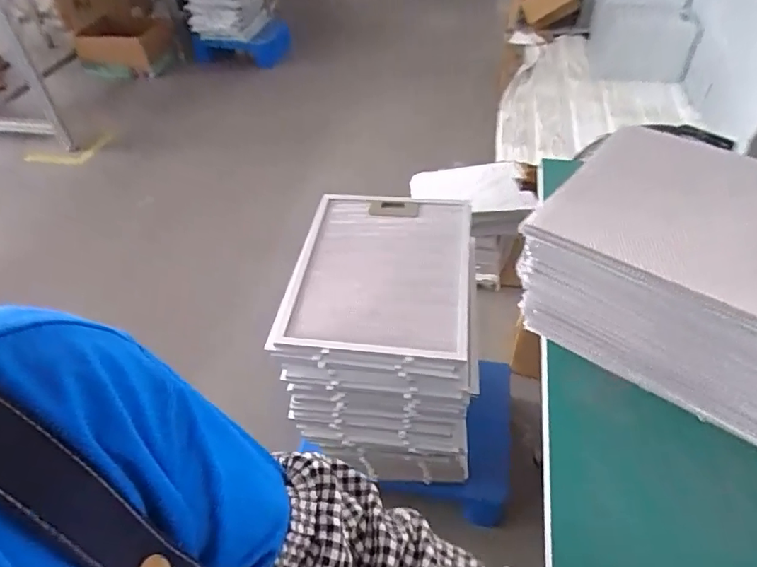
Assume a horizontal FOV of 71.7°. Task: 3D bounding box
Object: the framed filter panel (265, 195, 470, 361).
[{"bbox_3d":[0.003,-0.024,0.819,0.267,0.030,0.357,4,46,8],"label":"framed filter panel"}]

